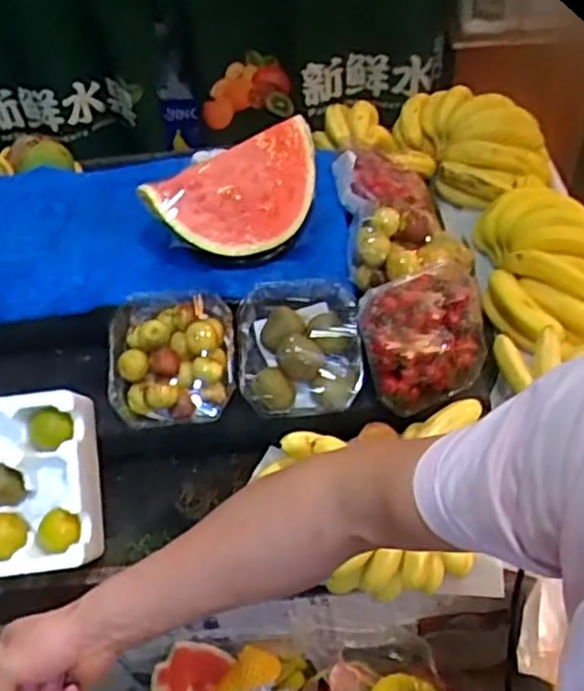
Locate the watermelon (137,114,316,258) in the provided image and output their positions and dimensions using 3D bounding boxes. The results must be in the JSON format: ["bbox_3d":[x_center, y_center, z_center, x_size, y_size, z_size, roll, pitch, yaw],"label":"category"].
[{"bbox_3d":[-0.047,-0.175,0.861,0.236,0.115,0.086,-33,55,-21],"label":"watermelon"}]

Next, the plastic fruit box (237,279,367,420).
[{"bbox_3d":[0.007,0.002,0.838,0.142,0.071,0.143,-3,50,3],"label":"plastic fruit box"}]

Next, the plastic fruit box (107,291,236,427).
[{"bbox_3d":[-0.142,0.012,0.844,0.146,0.077,0.136,-4,50,2],"label":"plastic fruit box"}]

